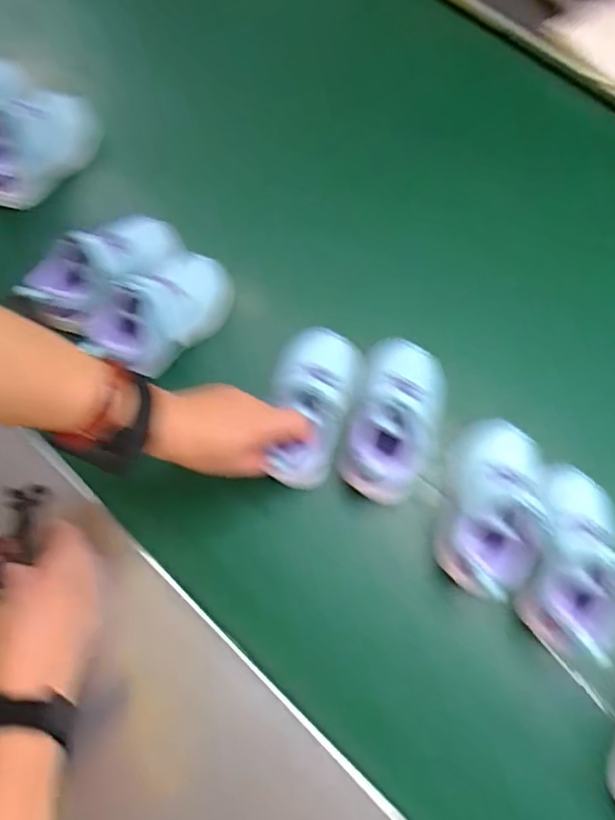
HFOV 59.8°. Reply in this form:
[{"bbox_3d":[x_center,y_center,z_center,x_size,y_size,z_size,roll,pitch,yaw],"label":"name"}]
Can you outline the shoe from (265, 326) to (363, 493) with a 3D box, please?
[{"bbox_3d":[0.003,-0.012,0.503,0.074,0.060,0.153,11,74,1],"label":"shoe"}]

